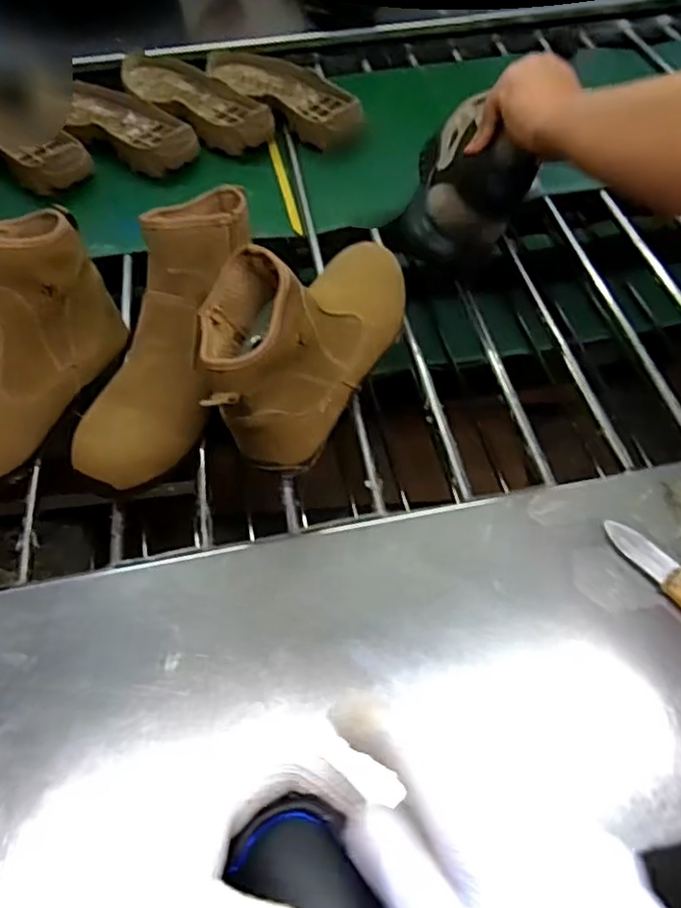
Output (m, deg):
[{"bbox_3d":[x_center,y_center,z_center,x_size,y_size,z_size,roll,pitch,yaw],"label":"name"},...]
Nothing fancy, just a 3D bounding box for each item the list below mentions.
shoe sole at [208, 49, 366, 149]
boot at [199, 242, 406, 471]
[{"bbox_3d":[-0.079,-0.489,0.900,0.107,0.050,0.239,-31,61,-19],"label":"shoe sole"},{"bbox_3d":[-0.024,-0.112,0.546,0.106,0.125,0.252,22,58,15],"label":"boot"}]

